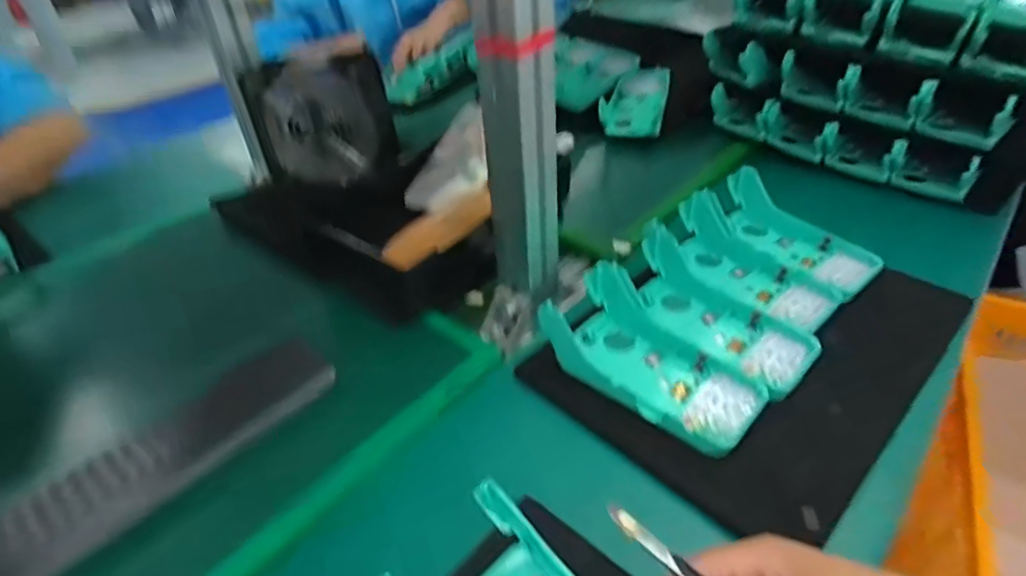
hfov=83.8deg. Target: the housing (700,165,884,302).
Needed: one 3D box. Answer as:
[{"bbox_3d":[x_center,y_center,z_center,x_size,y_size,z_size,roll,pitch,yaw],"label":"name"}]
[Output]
[{"bbox_3d":[0.285,-0.061,0.595,0.094,0.064,0.187,-26,42,-25],"label":"housing"}]

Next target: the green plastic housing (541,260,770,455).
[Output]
[{"bbox_3d":[0.110,0.051,0.454,0.170,0.060,0.097,26,47,34],"label":"green plastic housing"}]

